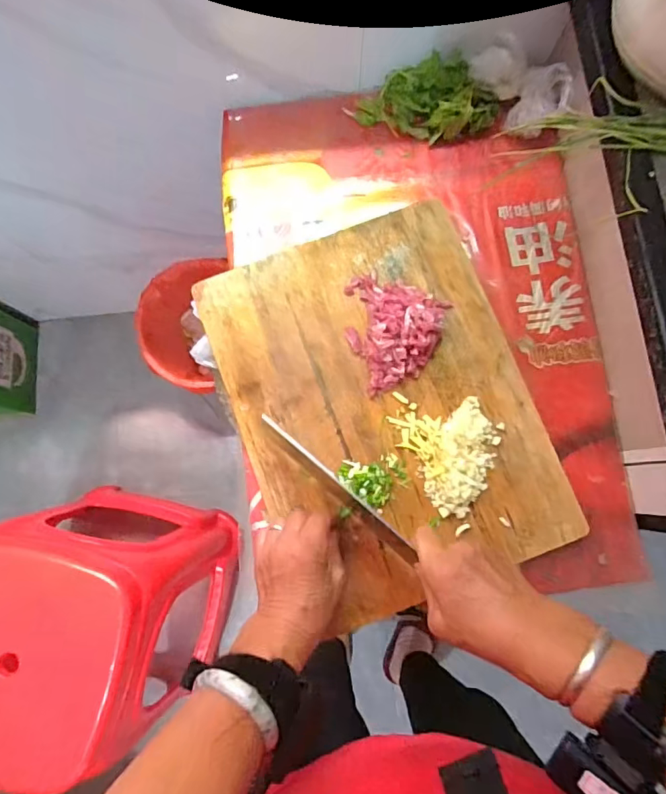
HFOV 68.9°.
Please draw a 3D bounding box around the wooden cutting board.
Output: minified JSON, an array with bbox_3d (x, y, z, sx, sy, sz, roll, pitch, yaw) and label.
[{"bbox_3d":[0.053,0.006,0.501,0.289,0.028,0.385,-19,81,-3],"label":"wooden cutting board"}]

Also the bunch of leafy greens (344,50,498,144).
[{"bbox_3d":[0.107,-0.343,0.556,0.158,0.045,0.071,4,80,1],"label":"bunch of leafy greens"}]

